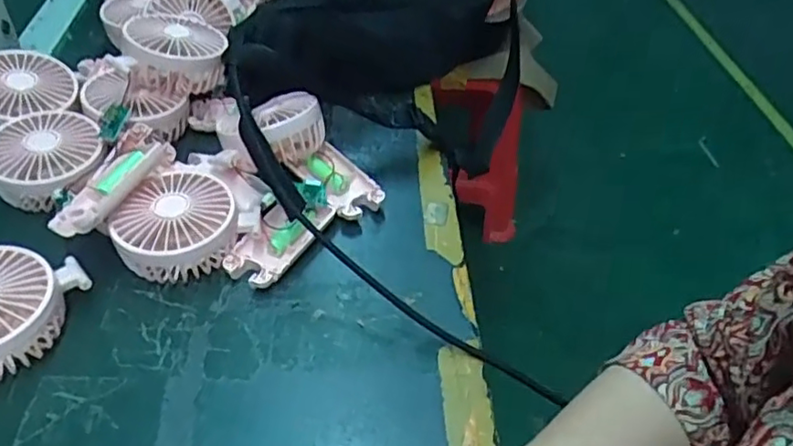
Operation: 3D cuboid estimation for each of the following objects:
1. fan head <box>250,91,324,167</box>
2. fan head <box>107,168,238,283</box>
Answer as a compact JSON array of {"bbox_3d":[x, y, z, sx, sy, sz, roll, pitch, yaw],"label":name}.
[{"bbox_3d":[-0.092,-0.082,0.519,0.056,0.044,0.054,3,45,-3],"label":"fan head"},{"bbox_3d":[-0.157,0.004,0.456,0.074,0.045,0.084,16,46,11],"label":"fan head"}]

